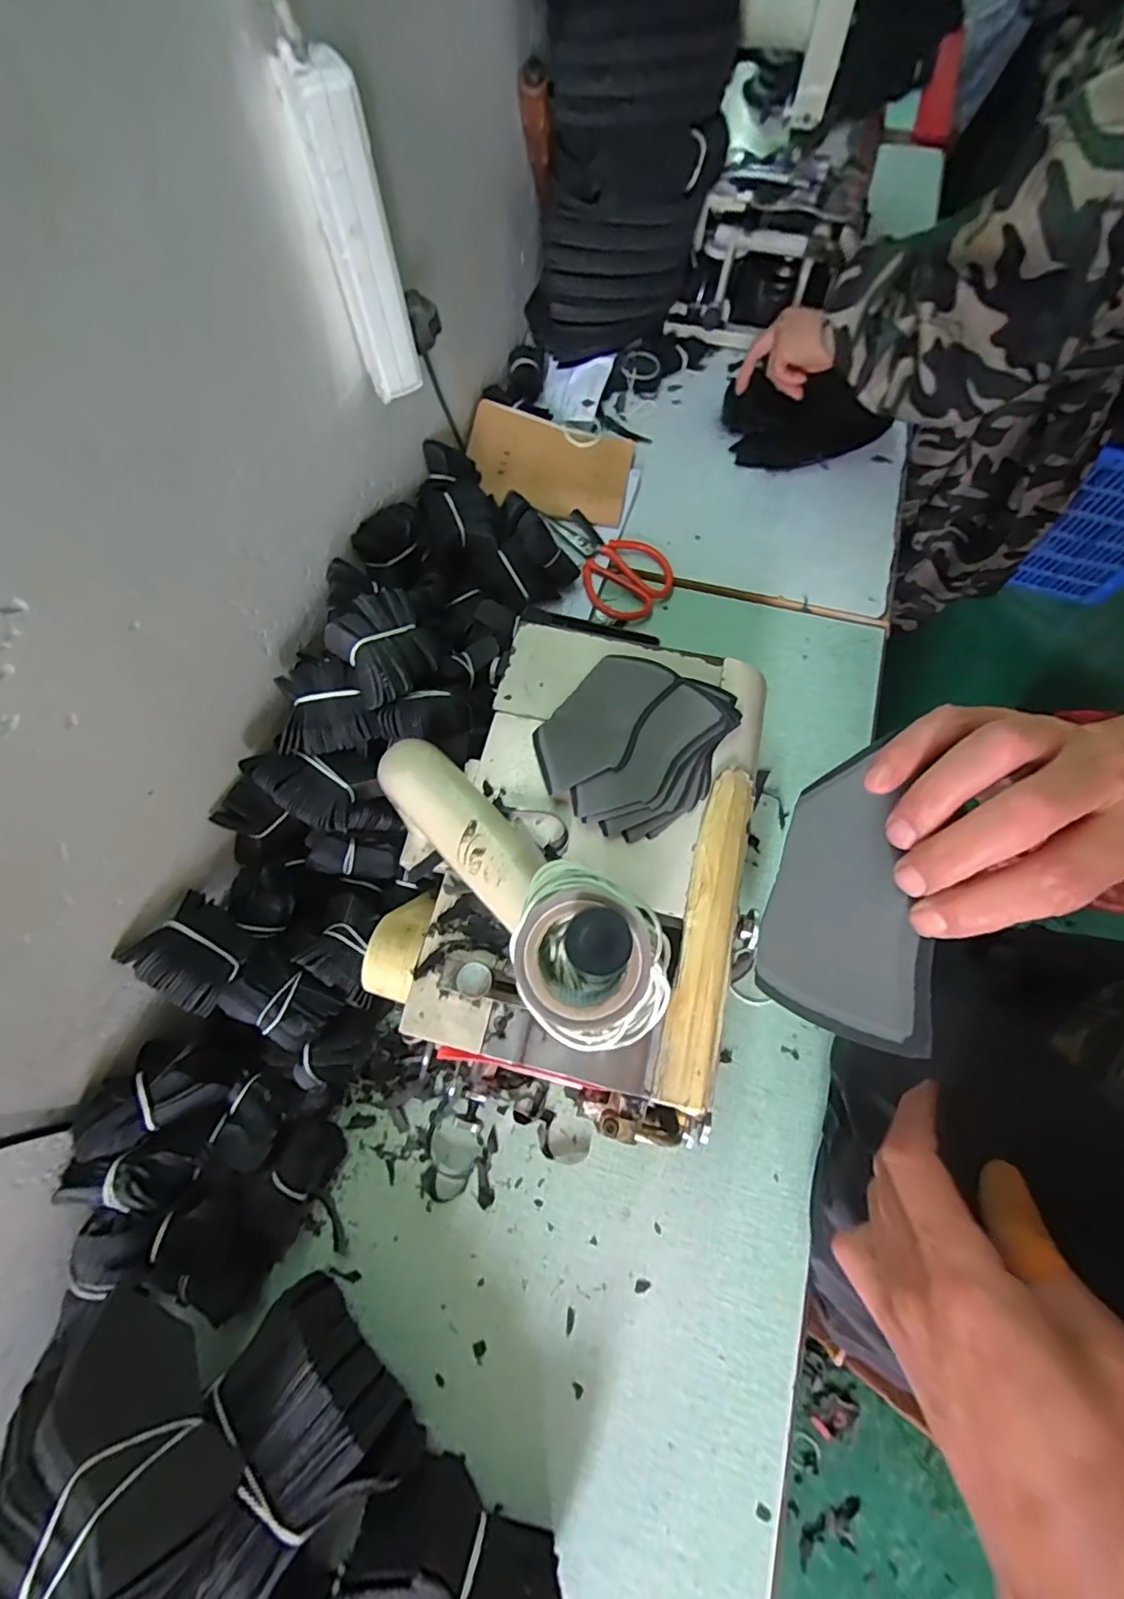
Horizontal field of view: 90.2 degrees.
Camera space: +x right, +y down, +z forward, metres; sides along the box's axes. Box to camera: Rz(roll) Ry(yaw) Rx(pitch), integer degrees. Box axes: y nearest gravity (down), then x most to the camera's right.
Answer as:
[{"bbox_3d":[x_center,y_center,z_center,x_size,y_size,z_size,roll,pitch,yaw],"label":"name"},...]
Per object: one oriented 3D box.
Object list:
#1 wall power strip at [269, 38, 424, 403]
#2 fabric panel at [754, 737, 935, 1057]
[{"bbox_3d":[-0.142,-0.387,0.394,0.044,0.170,0.039,-17,71,-6],"label":"wall power strip"},{"bbox_3d":[0.127,0.038,0.250,0.066,0.006,0.125,0,67,40],"label":"fabric panel"}]

